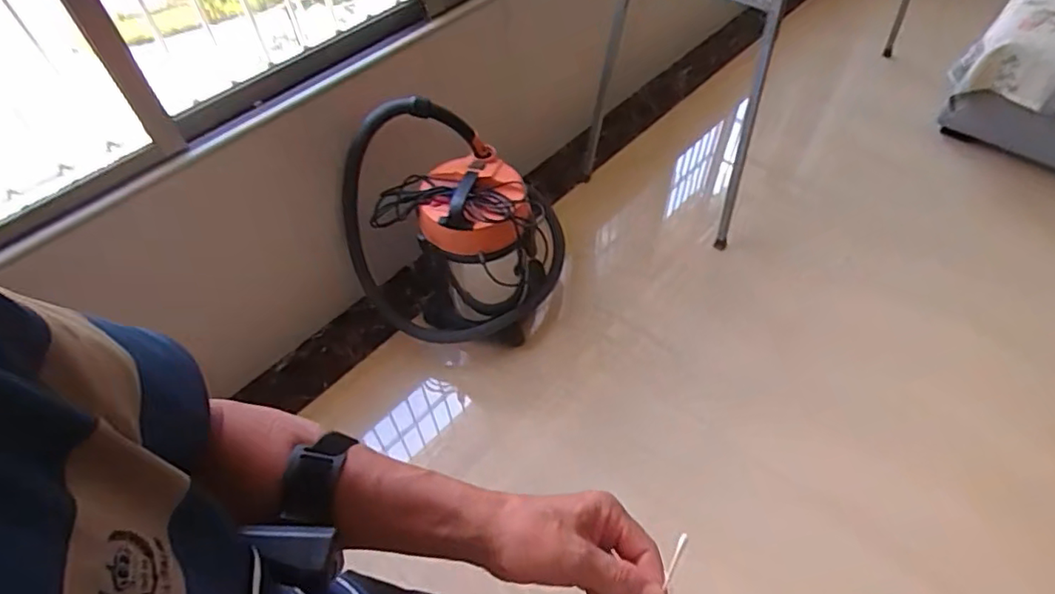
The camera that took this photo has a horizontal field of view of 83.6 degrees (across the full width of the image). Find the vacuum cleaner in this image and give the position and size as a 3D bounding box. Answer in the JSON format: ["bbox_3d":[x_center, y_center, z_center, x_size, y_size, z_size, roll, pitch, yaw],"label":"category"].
[{"bbox_3d":[-0.230,-0.174,1.586,0.602,0.612,0.301,9,53,6],"label":"vacuum cleaner"}]

